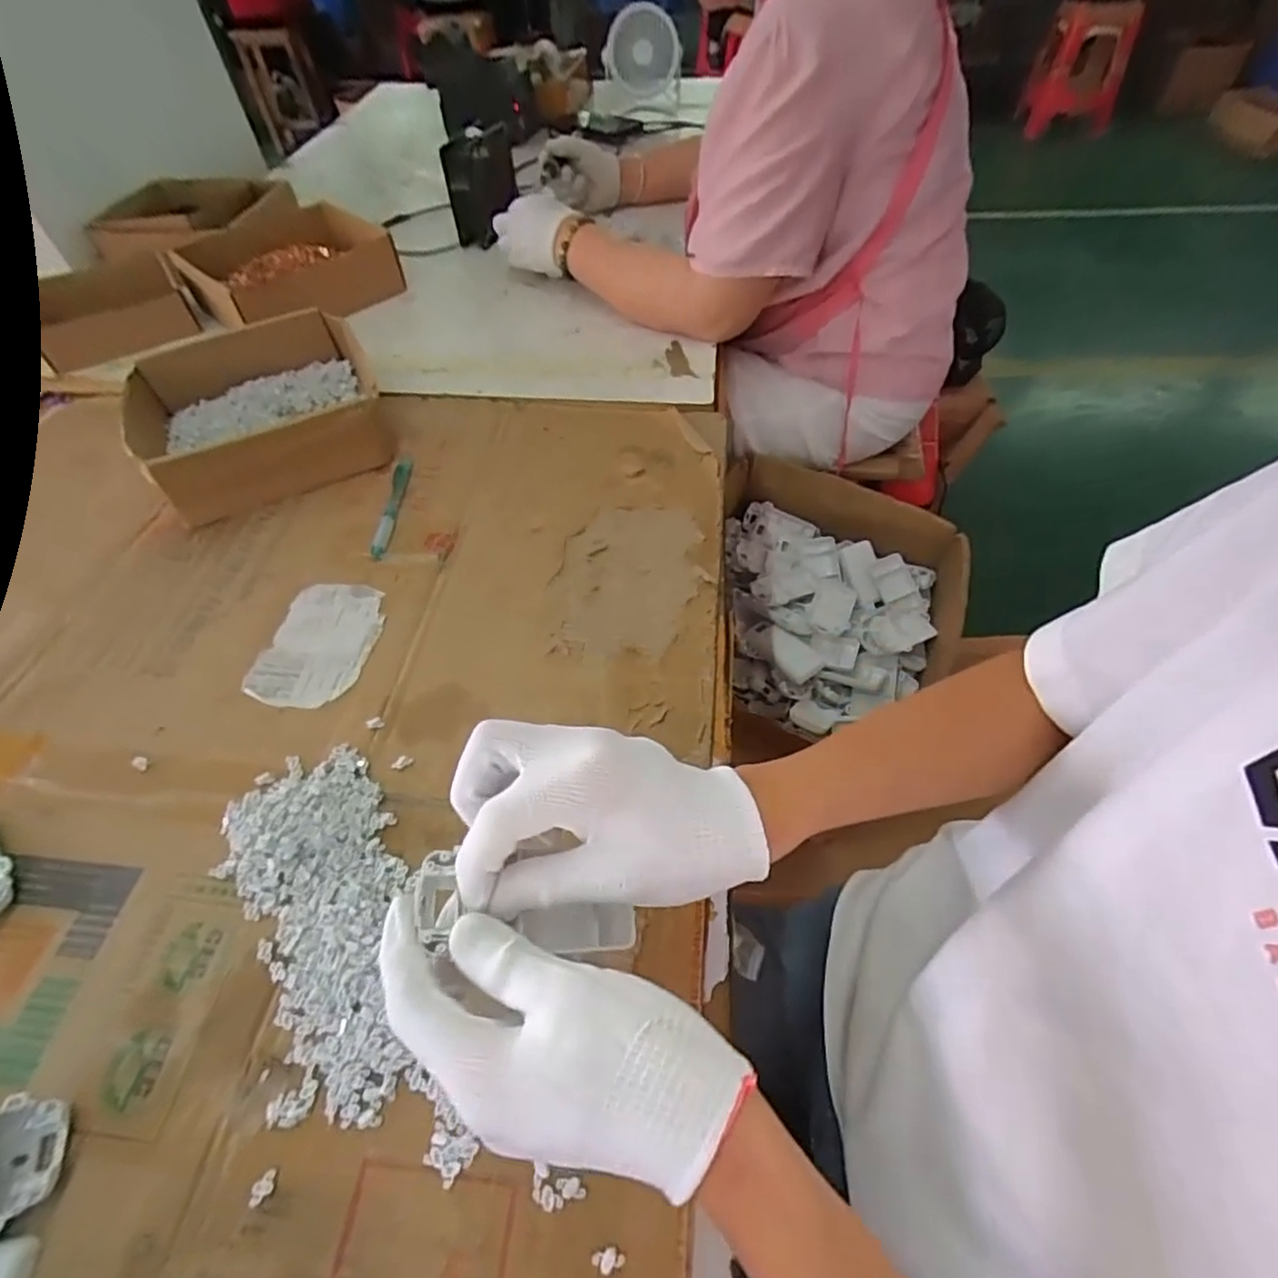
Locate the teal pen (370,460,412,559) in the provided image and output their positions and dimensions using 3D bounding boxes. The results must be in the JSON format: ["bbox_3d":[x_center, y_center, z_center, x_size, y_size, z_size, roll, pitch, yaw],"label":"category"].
[{"bbox_3d":[-0.228,-0.121,0.596,0.017,0.010,0.124,0,53,3],"label":"teal pen"}]

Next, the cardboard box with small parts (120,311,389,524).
[{"bbox_3d":[-0.374,-0.223,0.644,0.216,0.065,0.207,-22,55,-13],"label":"cardboard box with small parts"}]

